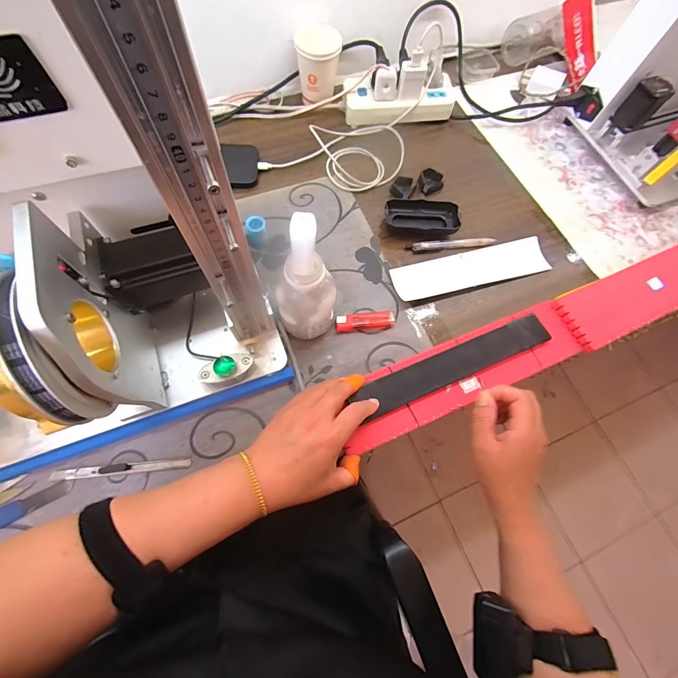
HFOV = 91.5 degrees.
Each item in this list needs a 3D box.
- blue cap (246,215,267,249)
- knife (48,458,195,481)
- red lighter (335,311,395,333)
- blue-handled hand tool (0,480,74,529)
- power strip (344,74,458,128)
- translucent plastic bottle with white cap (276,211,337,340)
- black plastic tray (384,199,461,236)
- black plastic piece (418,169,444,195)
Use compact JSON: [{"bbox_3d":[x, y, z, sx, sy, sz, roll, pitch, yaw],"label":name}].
[{"bbox_3d":[-0.117,-0.156,0.472,0.027,0.028,0.035,-13,71,-9],"label":"blue cap"},{"bbox_3d":[-0.240,0.143,0.364,0.146,0.006,0.011,-4,69,-5],"label":"knife"},{"bbox_3d":[0.036,-0.024,0.446,0.080,0.014,0.023,-7,70,-7],"label":"red lighter"},{"bbox_3d":[-0.334,0.177,0.343,0.102,0.005,0.020,-26,73,-13],"label":"blue-handled hand tool"},{"bbox_3d":[0.106,-0.420,0.583,0.192,0.042,0.076,-5,69,-6],"label":"power strip"},{"bbox_3d":[-0.035,-0.051,0.356,0.061,0.181,0.050,1,69,-3],"label":"translucent plastic bottle with white cap"},{"bbox_3d":[0.126,-0.185,0.505,0.110,0.021,0.057,2,69,-3],"label":"black plastic tray"},{"bbox_3d":[0.150,-0.256,0.539,0.039,0.018,0.039,1,69,-3],"label":"black plastic piece"}]

